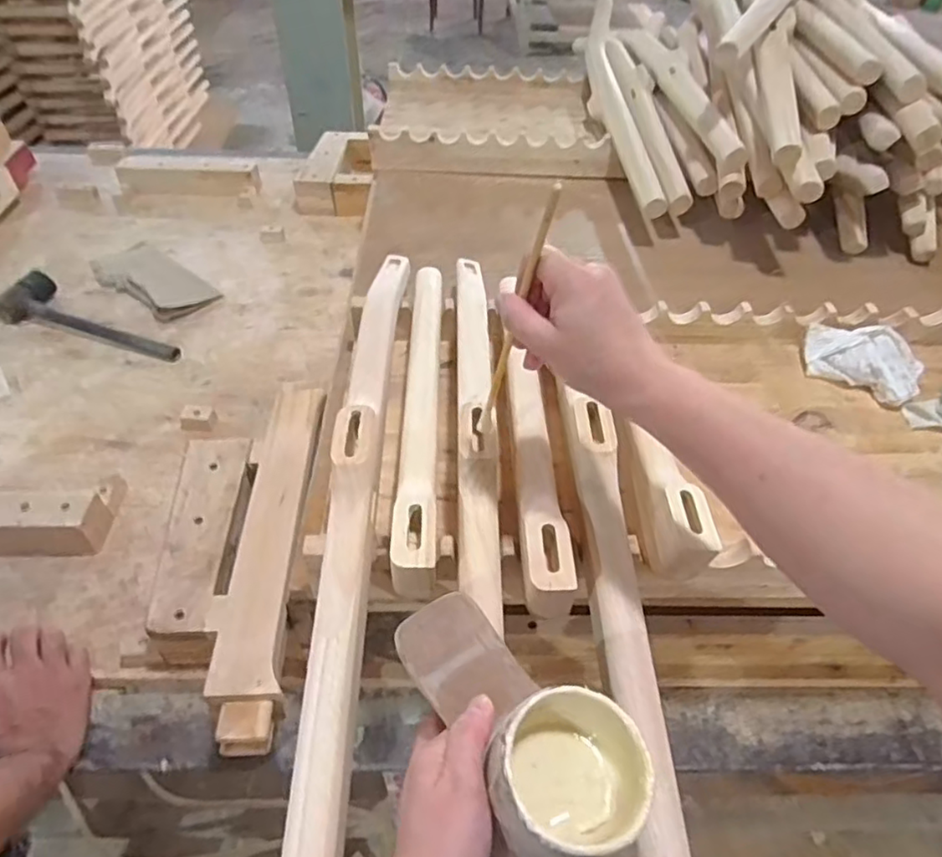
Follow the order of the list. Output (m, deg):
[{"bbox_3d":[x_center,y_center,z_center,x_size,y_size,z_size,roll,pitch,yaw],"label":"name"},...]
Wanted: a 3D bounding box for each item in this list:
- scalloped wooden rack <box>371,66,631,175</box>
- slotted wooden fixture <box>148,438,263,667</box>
[{"bbox_3d":[0.037,-0.602,1.226,0.427,0.064,0.396,1,47,-1],"label":"scalloped wooden rack"},{"bbox_3d":[-0.294,0.126,0.710,0.082,0.067,0.255,-1,47,-4],"label":"slotted wooden fixture"}]

